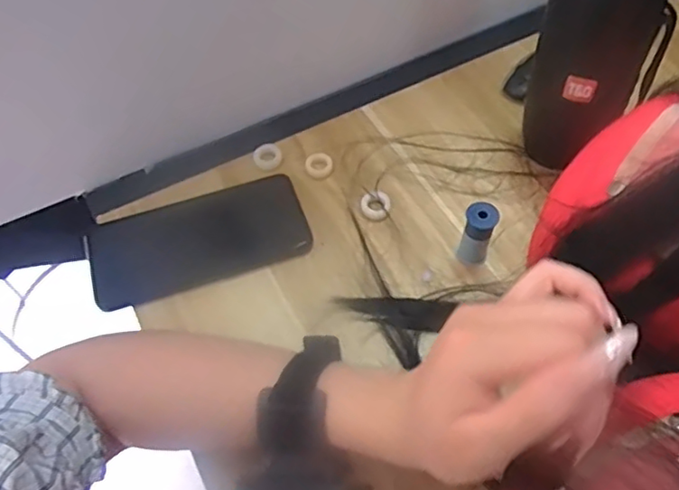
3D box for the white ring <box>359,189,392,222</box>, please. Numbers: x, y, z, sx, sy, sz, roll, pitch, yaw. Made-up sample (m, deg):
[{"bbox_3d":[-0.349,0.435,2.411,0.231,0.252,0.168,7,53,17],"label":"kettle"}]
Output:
[{"bbox_3d":[0.028,-0.031,0.469,0.024,0.004,0.027,1,56,2],"label":"white ring"}]

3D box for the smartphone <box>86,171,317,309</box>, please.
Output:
[{"bbox_3d":[-0.108,-0.004,0.464,0.161,0.012,0.081,-16,58,-9],"label":"smartphone"}]

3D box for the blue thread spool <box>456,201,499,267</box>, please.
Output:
[{"bbox_3d":[0.097,-0.008,0.428,0.021,0.049,0.021,-1,56,1],"label":"blue thread spool"}]

